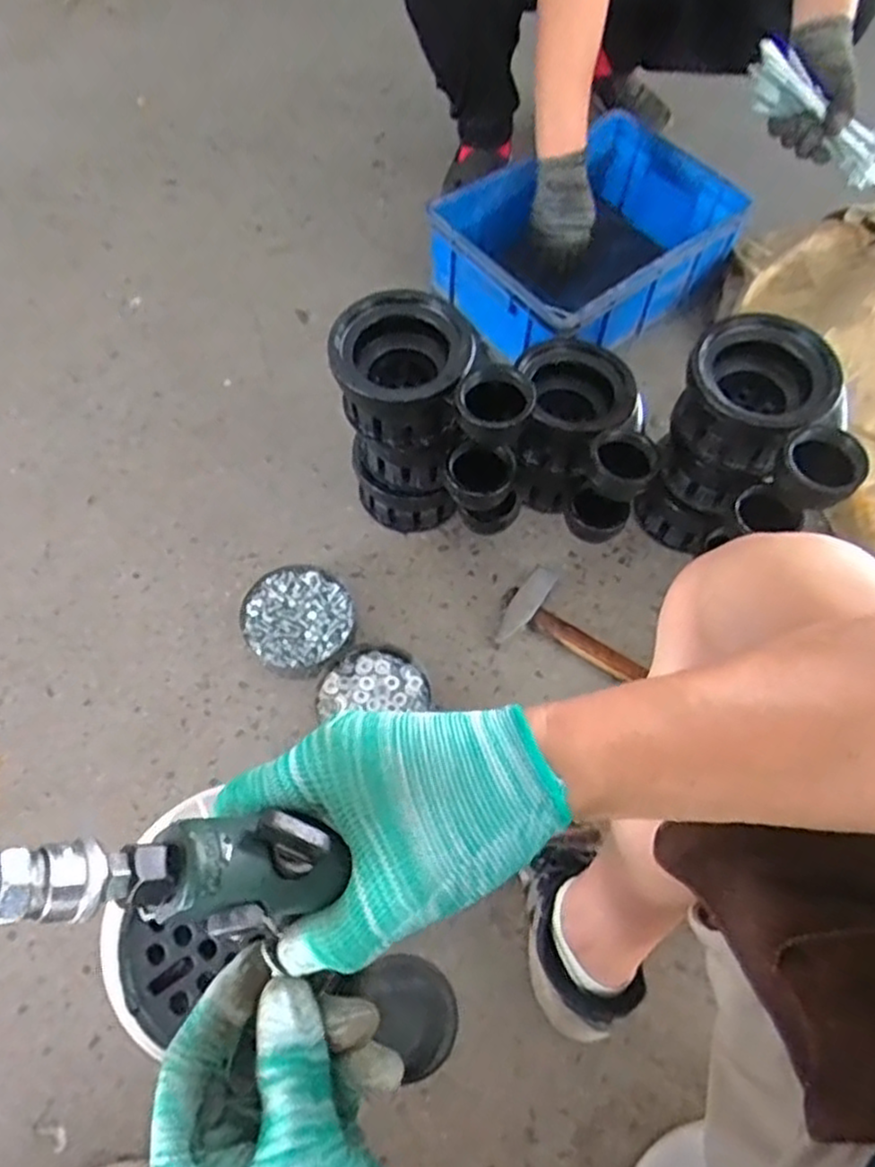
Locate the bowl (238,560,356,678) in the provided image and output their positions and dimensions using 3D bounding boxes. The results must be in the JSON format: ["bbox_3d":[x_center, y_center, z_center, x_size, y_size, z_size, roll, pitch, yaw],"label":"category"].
[{"bbox_3d":[-0.166,0.045,0.852,0.130,0.033,0.126,1,64,-3],"label":"bowl"}]

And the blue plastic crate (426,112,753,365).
[{"bbox_3d":[0.215,-0.504,1.070,0.396,0.153,0.309,-36,71,-18],"label":"blue plastic crate"}]

